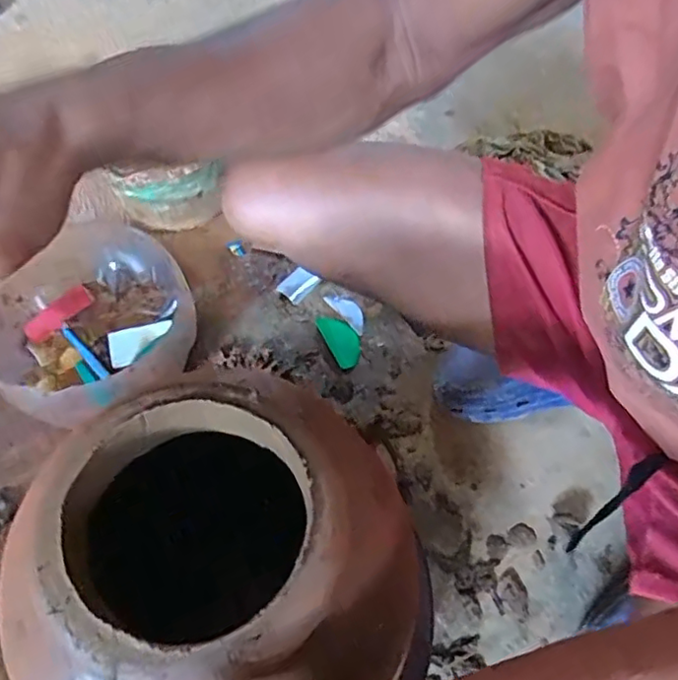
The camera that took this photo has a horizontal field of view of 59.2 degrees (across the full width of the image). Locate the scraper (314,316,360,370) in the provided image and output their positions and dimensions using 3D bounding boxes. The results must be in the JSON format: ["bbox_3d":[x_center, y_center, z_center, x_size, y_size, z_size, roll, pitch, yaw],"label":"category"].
[{"bbox_3d":[0.003,-0.002,0.808,0.041,0.004,0.086,-22,62,-15],"label":"scraper"}]

